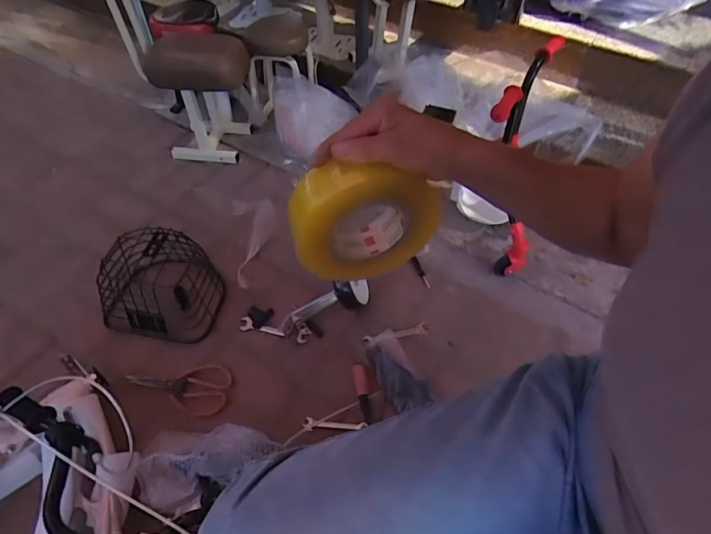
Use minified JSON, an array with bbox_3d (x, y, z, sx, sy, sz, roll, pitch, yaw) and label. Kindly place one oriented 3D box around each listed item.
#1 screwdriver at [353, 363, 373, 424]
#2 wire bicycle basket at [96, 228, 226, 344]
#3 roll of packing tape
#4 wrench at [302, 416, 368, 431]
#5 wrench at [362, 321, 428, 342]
[{"bbox_3d":[0.015,0.248,0.869,0.024,0.022,0.140,-7,67,-11],"label":"screwdriver"},{"bbox_3d":[-0.417,0.032,0.966,0.220,0.158,0.204,12,51,7],"label":"wire bicycle basket"},{"bbox_3d":[0.007,-0.053,0.445,0.145,0.132,0.052,-15,53,-16],"label":"roll of packing tape"},{"bbox_3d":[-0.039,0.297,0.842,0.120,0.007,0.033,-1,36,-1],"label":"wrench"},{"bbox_3d":[0.087,0.141,0.946,0.144,0.012,0.025,-11,52,-11],"label":"wrench"}]

